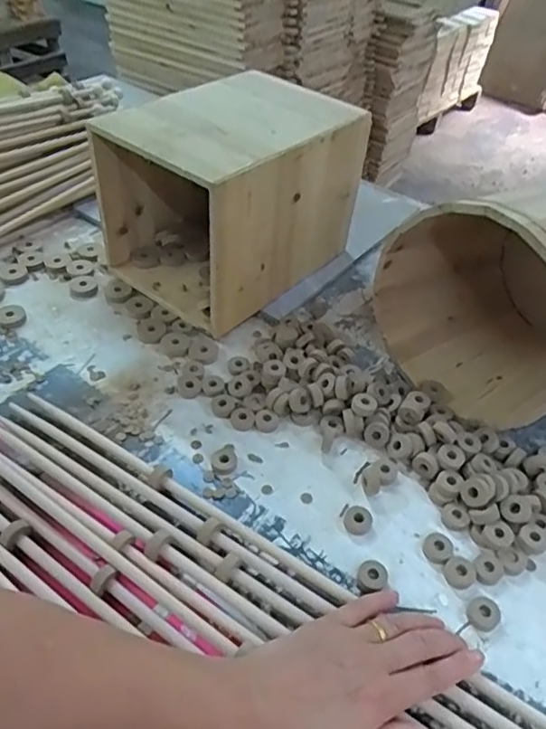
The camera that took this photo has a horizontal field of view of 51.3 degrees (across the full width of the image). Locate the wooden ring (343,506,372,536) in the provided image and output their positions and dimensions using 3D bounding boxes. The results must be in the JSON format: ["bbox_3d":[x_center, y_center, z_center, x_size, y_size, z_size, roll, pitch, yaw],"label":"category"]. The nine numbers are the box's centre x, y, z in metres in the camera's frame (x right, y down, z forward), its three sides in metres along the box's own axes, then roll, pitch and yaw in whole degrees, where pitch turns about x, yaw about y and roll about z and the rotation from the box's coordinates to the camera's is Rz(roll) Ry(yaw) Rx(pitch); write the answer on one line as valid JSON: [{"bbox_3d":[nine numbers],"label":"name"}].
[{"bbox_3d":[0.078,0.142,0.523,0.025,0.008,0.029,11,44,9],"label":"wooden ring"}]

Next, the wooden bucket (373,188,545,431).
[{"bbox_3d":[0.278,-0.089,0.616,0.244,0.223,0.244,1,43,-1],"label":"wooden bucket"}]

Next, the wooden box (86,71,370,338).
[{"bbox_3d":[-0.053,-0.211,0.730,0.210,0.221,0.270,31,50,27],"label":"wooden box"}]

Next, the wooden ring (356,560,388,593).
[{"bbox_3d":[0.085,0.179,0.485,0.025,0.010,0.025,1,43,-1],"label":"wooden ring"}]

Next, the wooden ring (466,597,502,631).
[{"bbox_3d":[0.172,0.203,0.465,0.026,0.008,0.025,1,43,-1],"label":"wooden ring"}]

